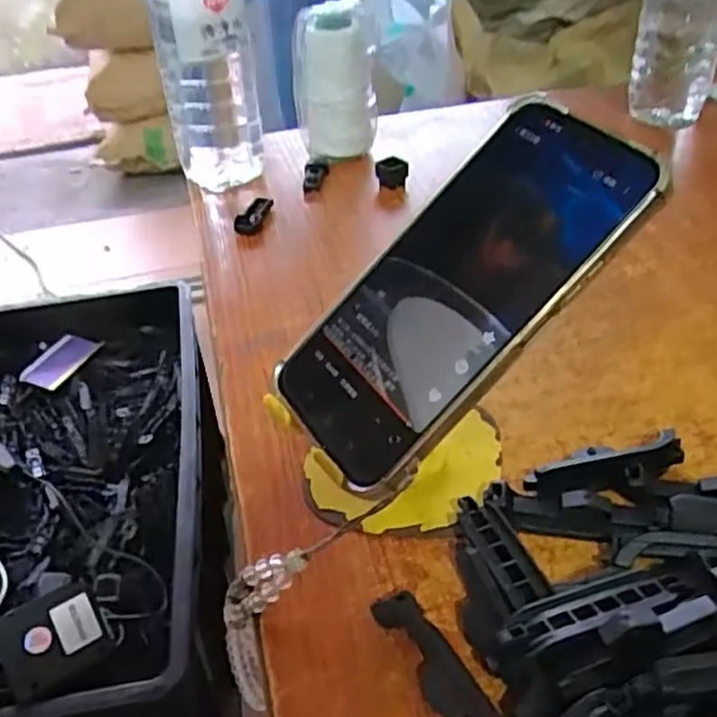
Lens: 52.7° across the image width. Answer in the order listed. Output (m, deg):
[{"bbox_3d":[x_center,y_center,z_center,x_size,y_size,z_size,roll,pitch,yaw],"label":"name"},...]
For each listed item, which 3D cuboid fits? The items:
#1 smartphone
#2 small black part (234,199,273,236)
[{"bbox_3d":[0.038,-0.029,0.293,0.168,0.007,0.081,-48,51,4],"label":"smartphone"},{"bbox_3d":[-0.077,-0.103,0.532,0.009,0.015,0.044,12,41,18],"label":"small black part"}]

